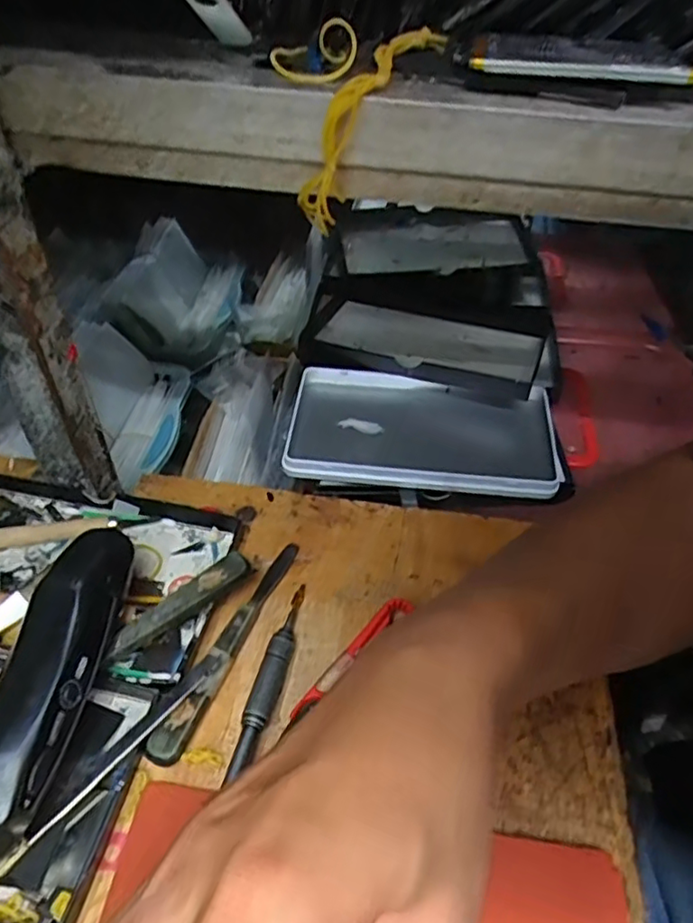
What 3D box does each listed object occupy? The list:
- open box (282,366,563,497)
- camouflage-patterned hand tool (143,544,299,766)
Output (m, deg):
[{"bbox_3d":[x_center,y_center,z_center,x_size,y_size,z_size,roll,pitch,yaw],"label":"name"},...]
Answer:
[{"bbox_3d":[0.054,-0.023,0.444,0.184,0.020,0.100,7,46,3],"label":"open box"},{"bbox_3d":[-0.057,0.091,0.324,0.014,0.011,0.133,20,48,15],"label":"camouflage-patterned hand tool"}]

